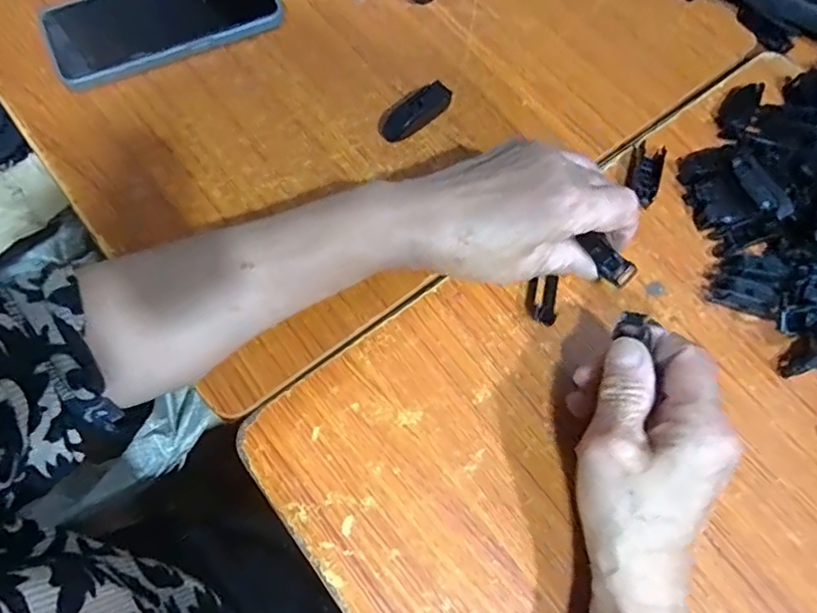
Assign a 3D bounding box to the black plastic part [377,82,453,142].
[{"bbox_3d":[0.005,-0.139,0.404,0.059,0.012,0.025,-38,75,-15],"label":"black plastic part"}]

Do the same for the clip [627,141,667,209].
[{"bbox_3d":[0.161,-0.090,0.390,0.020,0.015,0.049,18,69,5],"label":"clip"}]

